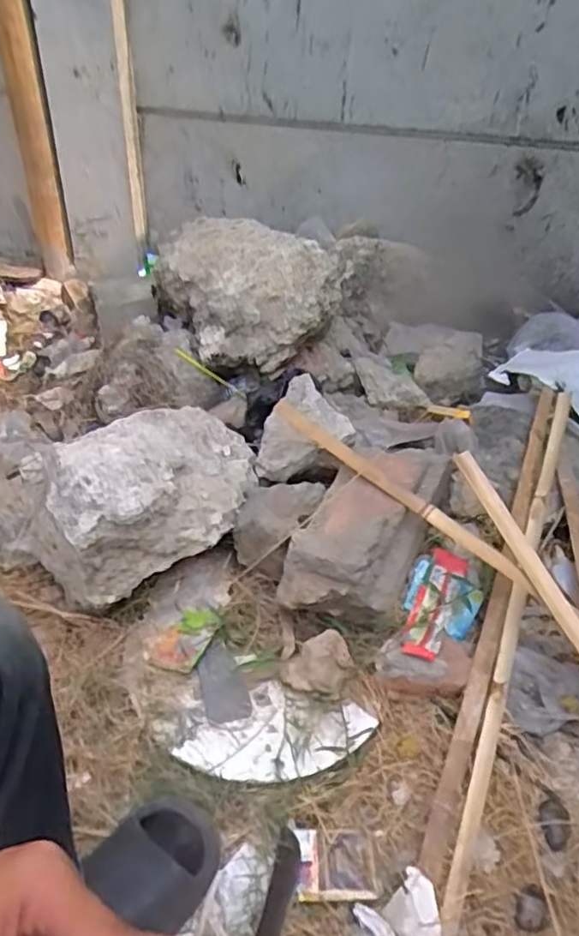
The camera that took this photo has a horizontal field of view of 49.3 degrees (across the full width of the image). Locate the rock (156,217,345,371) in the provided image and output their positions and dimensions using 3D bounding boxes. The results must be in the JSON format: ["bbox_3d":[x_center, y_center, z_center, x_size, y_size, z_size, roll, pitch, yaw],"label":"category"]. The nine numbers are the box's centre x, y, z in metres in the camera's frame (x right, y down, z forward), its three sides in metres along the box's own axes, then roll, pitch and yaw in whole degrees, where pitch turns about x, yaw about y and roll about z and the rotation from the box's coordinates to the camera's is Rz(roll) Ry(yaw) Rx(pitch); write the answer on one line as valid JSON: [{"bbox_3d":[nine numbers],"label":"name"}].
[{"bbox_3d":[-0.094,-0.380,1.284,0.293,0.174,0.391,-18,45,-23],"label":"rock"}]

